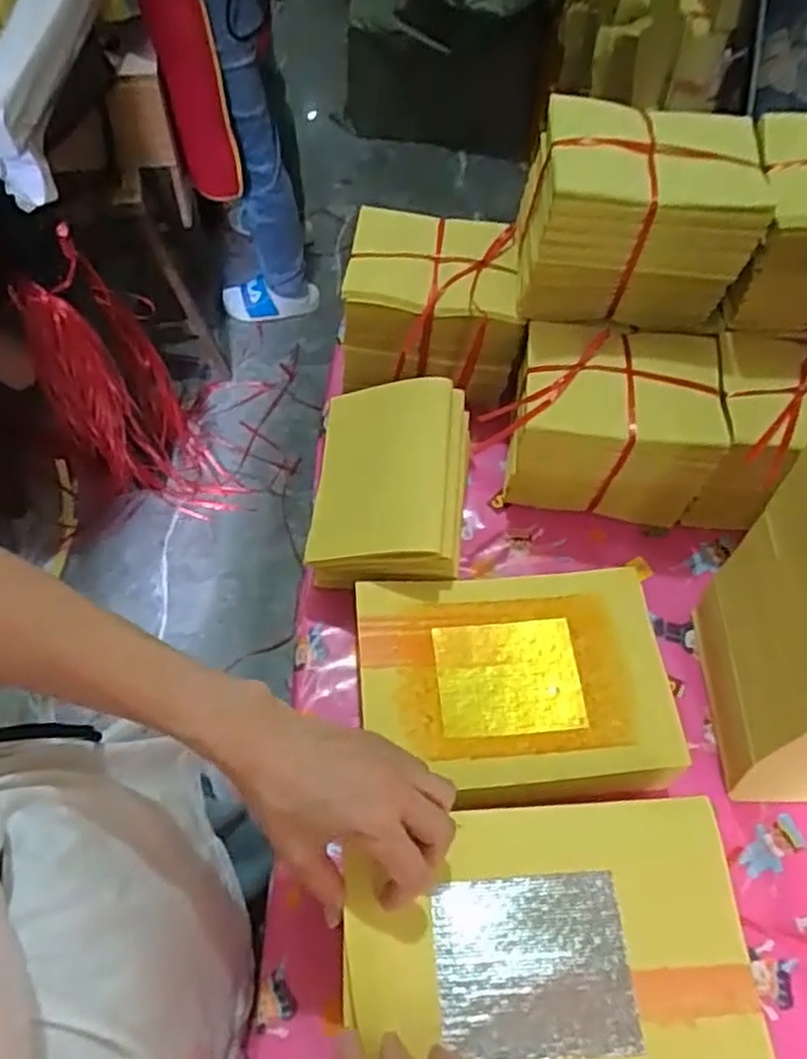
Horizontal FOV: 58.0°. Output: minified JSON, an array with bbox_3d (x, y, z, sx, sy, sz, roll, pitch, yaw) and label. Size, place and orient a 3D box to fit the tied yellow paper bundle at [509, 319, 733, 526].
[{"bbox_3d":[0.179,-0.094,0.646,0.165,0.127,0.119,7,60,2],"label":"tied yellow paper bundle"}]

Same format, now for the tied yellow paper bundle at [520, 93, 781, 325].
[{"bbox_3d":[0.189,-0.255,0.603,0.169,0.132,0.109,3,60,0],"label":"tied yellow paper bundle"}]

